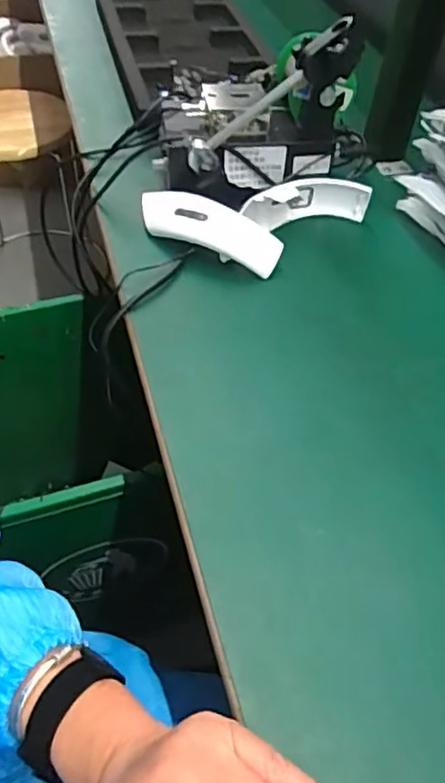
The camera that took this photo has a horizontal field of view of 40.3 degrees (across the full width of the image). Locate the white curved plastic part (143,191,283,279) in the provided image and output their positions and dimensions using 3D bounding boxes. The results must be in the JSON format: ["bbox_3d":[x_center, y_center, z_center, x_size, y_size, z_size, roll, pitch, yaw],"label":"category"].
[{"bbox_3d":[-0.020,-0.173,0.639,0.169,0.049,0.054,24,52,13],"label":"white curved plastic part"}]

